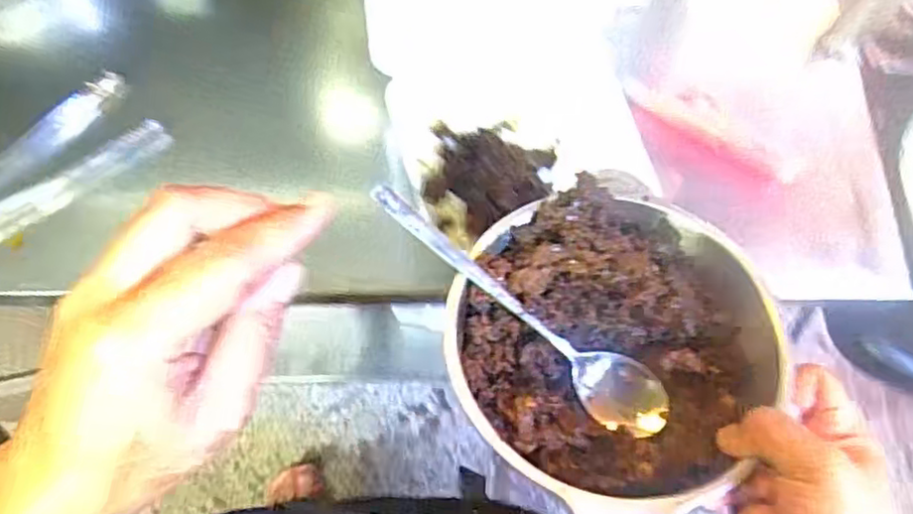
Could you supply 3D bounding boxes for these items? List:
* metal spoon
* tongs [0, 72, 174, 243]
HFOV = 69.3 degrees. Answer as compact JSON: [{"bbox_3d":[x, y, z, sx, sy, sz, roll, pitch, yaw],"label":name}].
[{"bbox_3d":[0.033,0.030,0.367,0.201,0.015,0.036,39,74,-1],"label":"metal spoon"},{"bbox_3d":[-0.361,-0.056,0.536,0.241,0.030,0.076,-39,74,-13],"label":"tongs"}]

